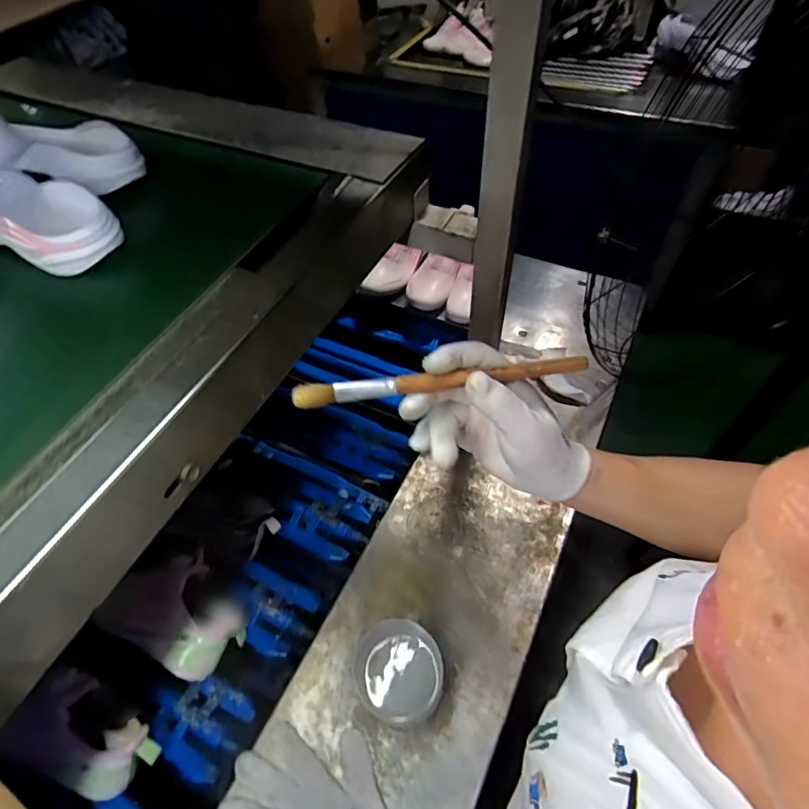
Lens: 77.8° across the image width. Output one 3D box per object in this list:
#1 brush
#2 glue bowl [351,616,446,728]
[{"bbox_3d":[0.024,-0.015,0.325,0.190,0.013,0.009,-7,52,-4],"label":"brush"},{"bbox_3d":[-0.006,0.299,0.560,0.096,0.056,0.093,-1,54,2],"label":"glue bowl"}]

